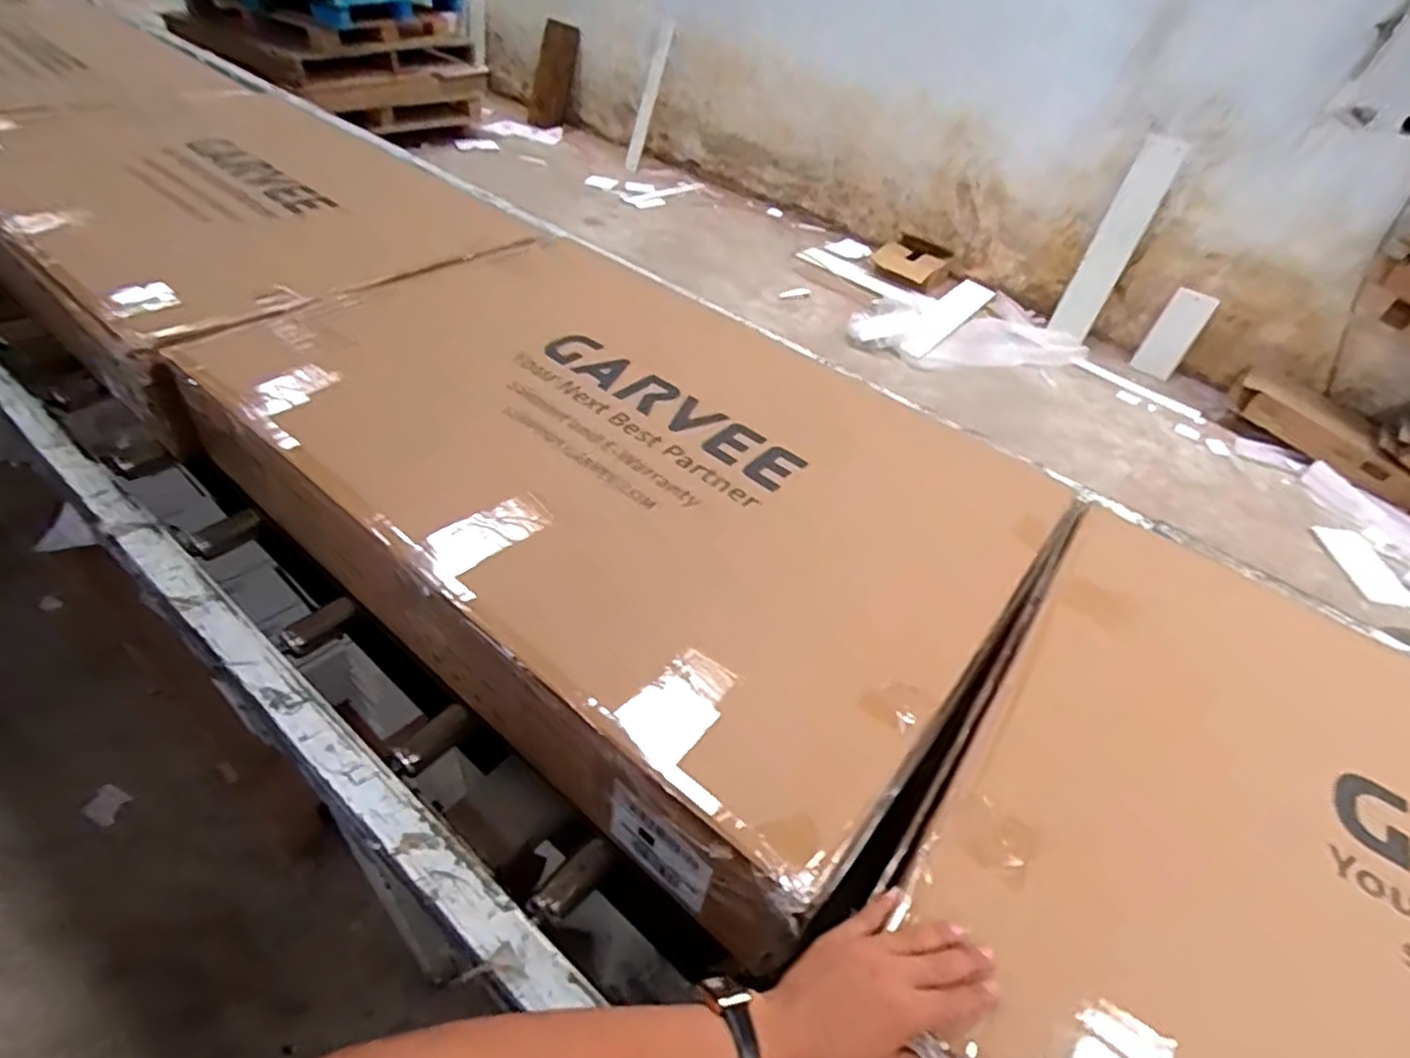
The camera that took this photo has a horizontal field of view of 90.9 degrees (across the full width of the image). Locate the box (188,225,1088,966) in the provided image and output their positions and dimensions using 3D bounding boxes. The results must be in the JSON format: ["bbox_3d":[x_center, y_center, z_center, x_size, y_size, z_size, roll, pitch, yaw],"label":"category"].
[{"bbox_3d":[-0.090,-0.070,0.833,0.869,0.167,0.612,33,49,22],"label":"box"}]

